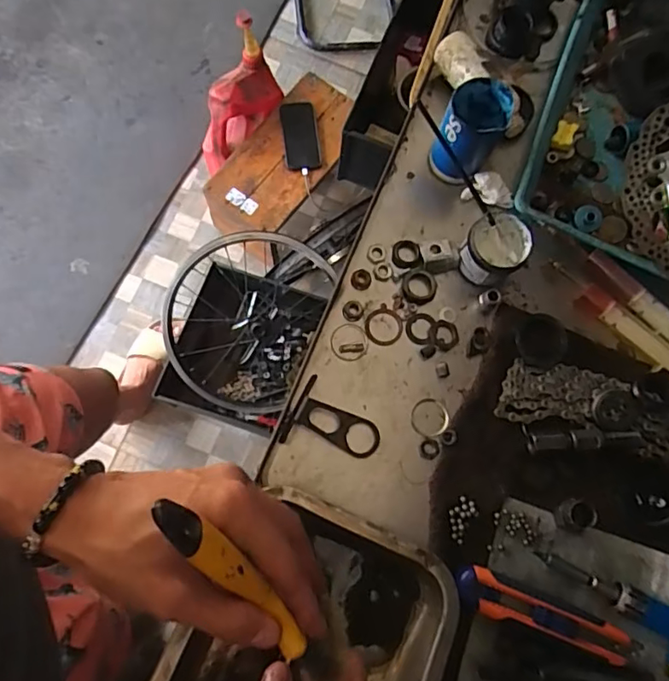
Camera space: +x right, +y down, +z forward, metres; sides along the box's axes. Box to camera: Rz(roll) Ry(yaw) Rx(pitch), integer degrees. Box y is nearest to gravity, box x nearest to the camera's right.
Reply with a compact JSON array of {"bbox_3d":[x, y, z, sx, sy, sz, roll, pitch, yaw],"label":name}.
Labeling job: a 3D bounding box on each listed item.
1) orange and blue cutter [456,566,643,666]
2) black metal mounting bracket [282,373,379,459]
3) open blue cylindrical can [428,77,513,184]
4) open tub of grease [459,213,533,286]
[{"bbox_3d":[0.167,0.220,0.444,0.147,0.017,0.030,21,76,4],"label":"orange and blue cutter"},{"bbox_3d":[0.000,0.075,0.473,0.079,0.019,0.059,28,76,6],"label":"black metal mounting bracket"},{"bbox_3d":[0.123,-0.189,0.511,0.057,0.088,0.060,0,75,-1],"label":"open blue cylindrical can"},{"bbox_3d":[0.144,-0.081,0.505,0.051,0.044,0.057,32,77,6],"label":"open tub of grease"}]

